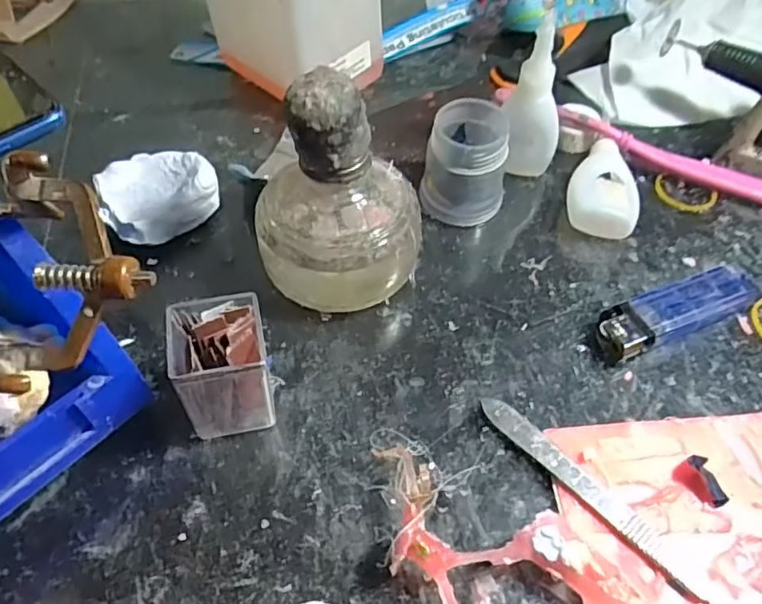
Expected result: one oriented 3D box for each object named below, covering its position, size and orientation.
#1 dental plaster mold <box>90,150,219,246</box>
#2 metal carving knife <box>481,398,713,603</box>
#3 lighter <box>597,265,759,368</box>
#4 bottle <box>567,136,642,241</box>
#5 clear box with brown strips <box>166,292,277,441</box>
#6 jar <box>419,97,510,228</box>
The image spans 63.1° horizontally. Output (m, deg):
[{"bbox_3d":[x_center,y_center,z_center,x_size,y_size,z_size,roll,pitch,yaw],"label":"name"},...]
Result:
[{"bbox_3d":[-0.117,-0.055,0.329,0.058,0.020,0.051,-29,58,-21],"label":"dental plaster mold"},{"bbox_3d":[0.091,0.083,0.230,0.011,0.005,0.137,-35,60,-24],"label":"metal carving knife"},{"bbox_3d":[0.136,0.004,0.286,0.081,0.014,0.023,-20,55,-15],"label":"lighter"},{"bbox_3d":[0.120,-0.061,0.333,0.035,0.021,0.061,16,54,12],"label":"bottle"},{"bbox_3d":[-0.061,0.027,0.243,0.035,0.056,0.037,-11,53,-9],"label":"clear box with brown strips"},{"bbox_3d":[0.043,-0.071,0.321,0.042,0.053,0.039,0,52,0],"label":"jar"}]

